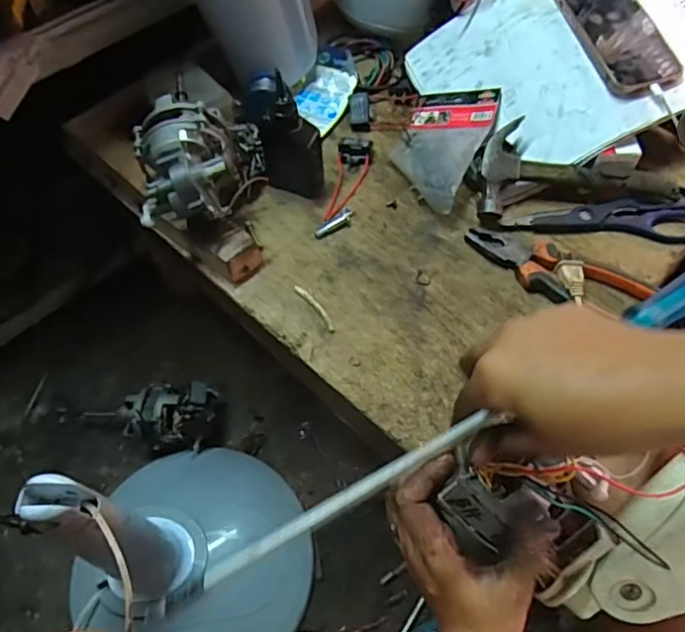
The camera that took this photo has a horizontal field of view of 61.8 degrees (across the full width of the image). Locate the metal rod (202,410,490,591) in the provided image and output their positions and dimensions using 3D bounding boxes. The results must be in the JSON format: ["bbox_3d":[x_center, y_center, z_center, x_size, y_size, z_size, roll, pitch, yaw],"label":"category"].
[{"bbox_3d":[0.006,0.087,0.281,0.155,0.007,0.010,-26,61,-16],"label":"metal rod"}]

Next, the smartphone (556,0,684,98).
[{"bbox_3d":[0.293,-0.307,0.608,0.087,0.015,0.161,-15,74,-6],"label":"smartphone"}]

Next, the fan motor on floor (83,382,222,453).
[{"bbox_3d":[-0.268,0.150,0.810,0.184,0.087,0.089,-3,58,0],"label":"fan motor on floor"}]

